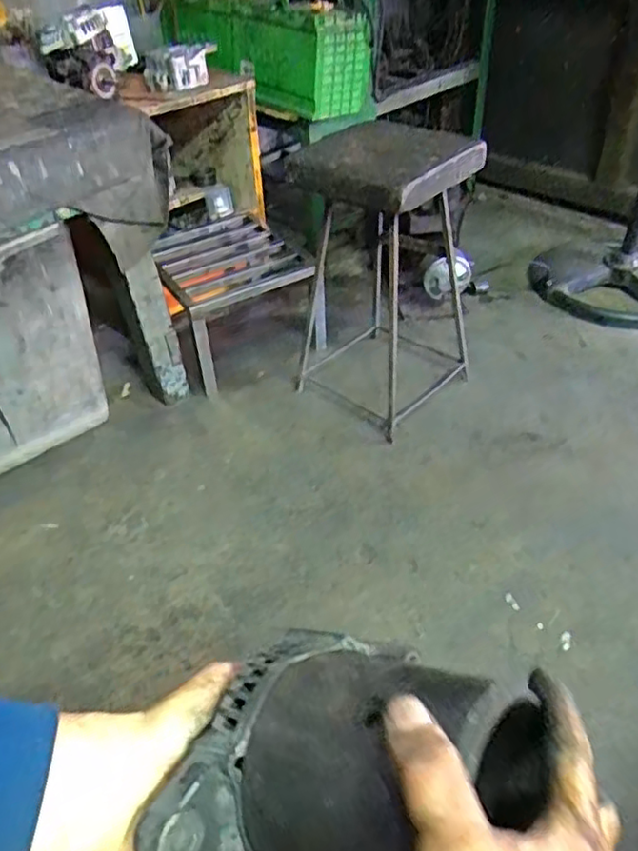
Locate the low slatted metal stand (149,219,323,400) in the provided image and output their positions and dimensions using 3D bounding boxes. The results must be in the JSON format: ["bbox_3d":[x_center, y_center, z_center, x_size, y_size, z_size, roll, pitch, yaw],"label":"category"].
[{"bbox_3d":[-0.197,-0.305,1.421,0.295,0.206,0.431,-20,45,-17],"label":"low slatted metal stand"}]

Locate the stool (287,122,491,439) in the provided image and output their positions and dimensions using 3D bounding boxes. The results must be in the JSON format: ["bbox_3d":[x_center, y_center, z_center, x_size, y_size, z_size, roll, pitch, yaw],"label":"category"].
[{"bbox_3d":[0.121,-0.284,1.185,0.277,0.473,0.294,32,53,32],"label":"stool"}]

